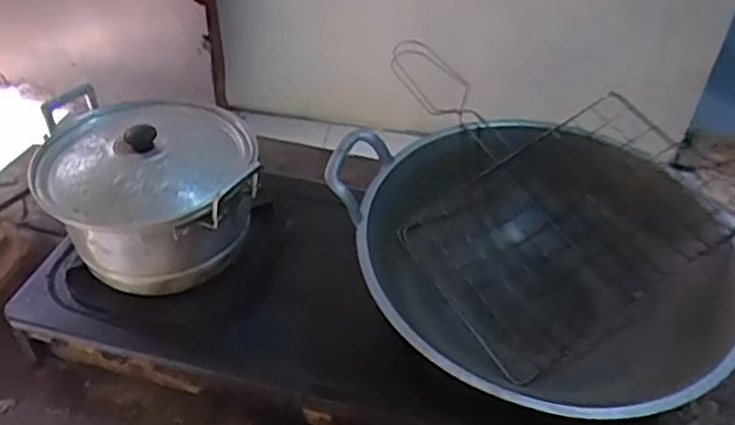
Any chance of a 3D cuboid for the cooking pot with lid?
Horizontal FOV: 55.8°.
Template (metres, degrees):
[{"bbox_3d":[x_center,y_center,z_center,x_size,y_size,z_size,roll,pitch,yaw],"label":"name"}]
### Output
[{"bbox_3d":[-0.236,-0.025,0.774,0.220,0.135,0.193,-6,42,-9],"label":"cooking pot with lid"}]

